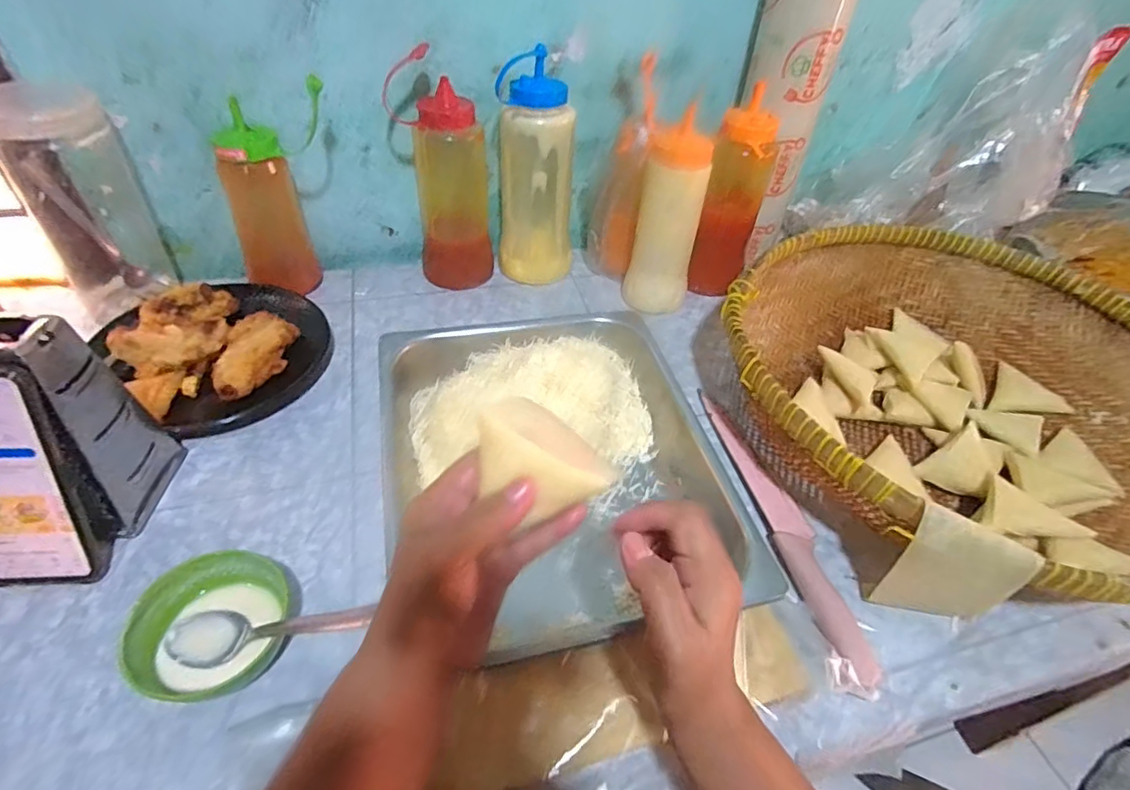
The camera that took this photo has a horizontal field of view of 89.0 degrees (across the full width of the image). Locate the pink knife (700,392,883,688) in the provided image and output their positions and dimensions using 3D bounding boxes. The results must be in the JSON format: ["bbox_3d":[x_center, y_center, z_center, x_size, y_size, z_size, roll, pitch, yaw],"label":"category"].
[{"bbox_3d":[0.183,0.096,0.481,0.042,0.026,0.273,-3,46,-8],"label":"pink knife"}]

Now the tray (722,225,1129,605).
[{"bbox_3d":[0.366,-0.003,0.536,0.414,0.102,0.426,33,51,25],"label":"tray"}]

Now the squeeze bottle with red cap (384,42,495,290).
[{"bbox_3d":[-0.137,-0.240,0.658,0.086,0.223,0.081,-25,52,-27],"label":"squeeze bottle with red cap"}]

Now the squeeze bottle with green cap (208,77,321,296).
[{"bbox_3d":[-0.302,-0.212,0.626,0.121,0.197,0.058,-11,47,-16],"label":"squeeze bottle with green cap"}]

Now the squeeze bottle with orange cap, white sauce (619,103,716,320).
[{"bbox_3d":[0.115,-0.193,0.645,0.073,0.195,0.068,13,46,8],"label":"squeeze bottle with orange cap, white sauce"}]

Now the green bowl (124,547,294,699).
[{"bbox_3d":[-0.230,0.155,0.377,0.087,0.049,0.088,3,45,-3],"label":"green bowl"}]

